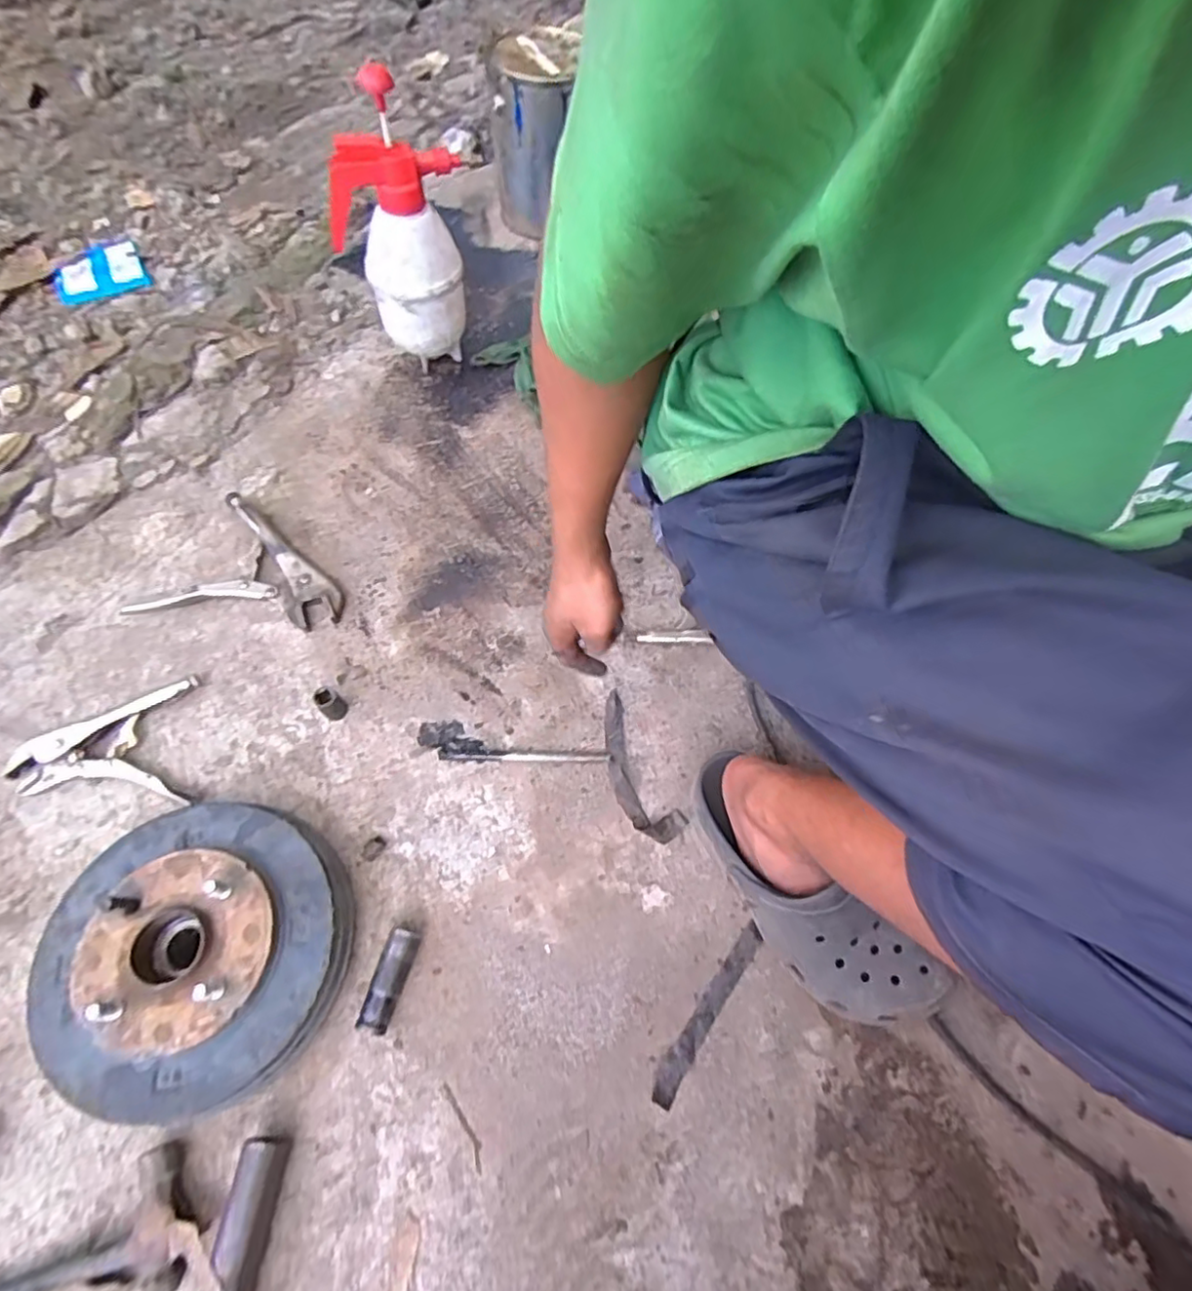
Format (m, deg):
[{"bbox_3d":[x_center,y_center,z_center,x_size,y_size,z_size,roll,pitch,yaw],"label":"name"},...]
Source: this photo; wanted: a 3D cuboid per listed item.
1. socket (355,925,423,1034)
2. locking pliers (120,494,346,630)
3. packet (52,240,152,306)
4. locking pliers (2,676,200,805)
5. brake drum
[{"bbox_3d":[-0.173,0.280,0.526,0.027,0.028,0.080,16,63,4],"label":"socket"},{"bbox_3d":[-0.378,-0.066,0.688,0.197,0.026,0.164,25,65,9],"label":"locking pliers"},{"bbox_3d":[-0.832,-0.626,1.043,0.135,0.012,0.162,-27,65,-16],"label":"packet"},{"bbox_3d":[-0.479,0.097,0.605,0.158,0.016,0.120,-5,64,-6],"label":"locking pliers"},{"bbox_3d":[-0.320,0.246,0.504,0.223,0.078,0.218,1,63,-3],"label":"brake drum"}]

